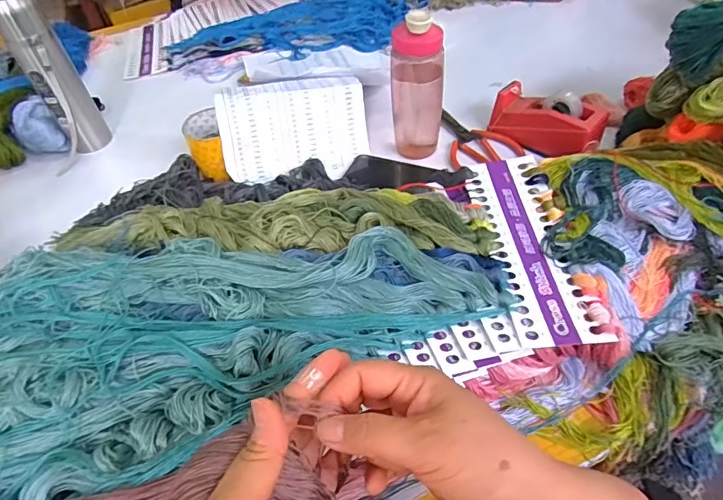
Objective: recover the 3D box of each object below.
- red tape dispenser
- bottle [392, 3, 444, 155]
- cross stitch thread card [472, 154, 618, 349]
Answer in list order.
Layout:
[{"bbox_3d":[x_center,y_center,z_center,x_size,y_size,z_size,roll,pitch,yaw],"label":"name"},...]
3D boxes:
[{"bbox_3d":[0.261,-0.180,0.668,0.065,0.068,0.153,-36,55,-24],"label":"red tape dispenser"},{"bbox_3d":[0.076,-0.221,0.632,0.068,0.190,0.062,3,49,8],"label":"bottle"},{"bbox_3d":[0.171,-0.011,0.487,0.074,0.009,0.238,-5,50,-2],"label":"cross stitch thread card"}]

